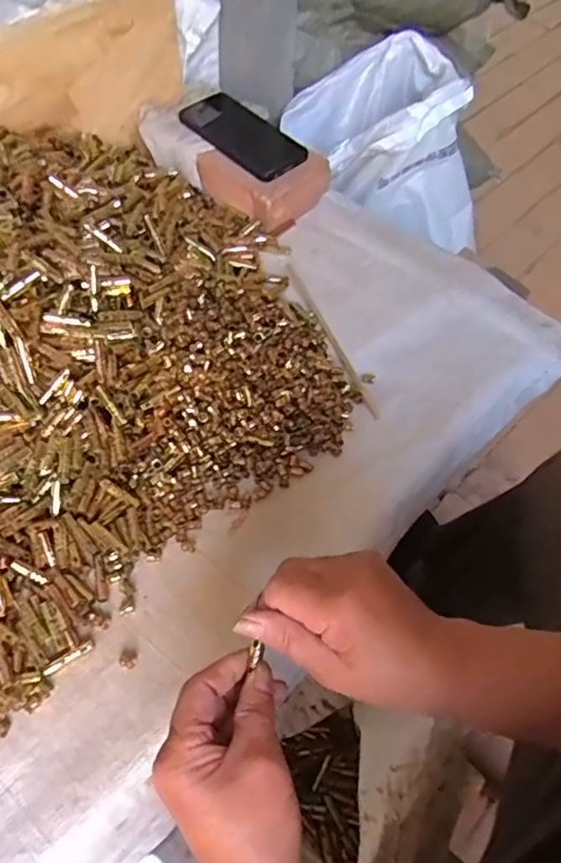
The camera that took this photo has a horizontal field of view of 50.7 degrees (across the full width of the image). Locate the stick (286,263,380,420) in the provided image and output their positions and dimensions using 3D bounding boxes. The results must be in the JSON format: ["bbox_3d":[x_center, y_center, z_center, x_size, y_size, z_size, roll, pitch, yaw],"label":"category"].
[{"bbox_3d":[0.053,-0.102,0.635,0.009,0.007,0.221,-19,62,-13],"label":"stick"}]

